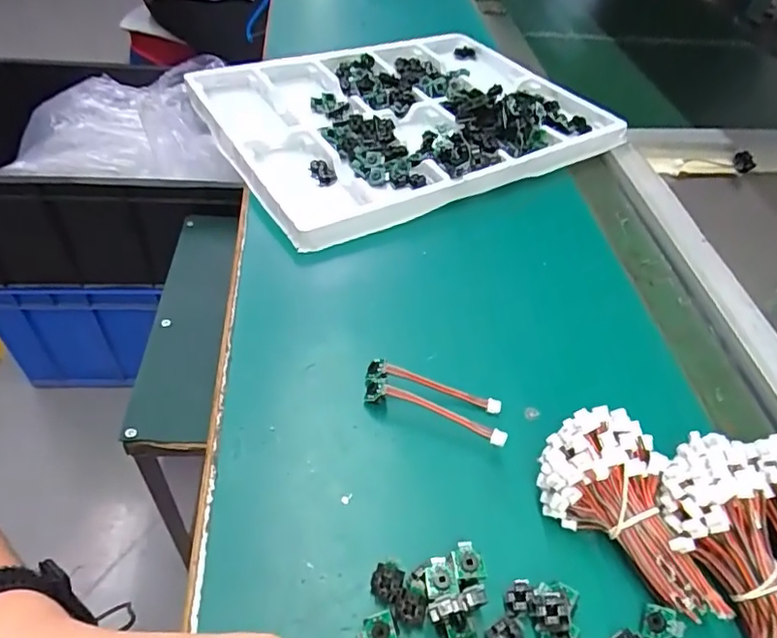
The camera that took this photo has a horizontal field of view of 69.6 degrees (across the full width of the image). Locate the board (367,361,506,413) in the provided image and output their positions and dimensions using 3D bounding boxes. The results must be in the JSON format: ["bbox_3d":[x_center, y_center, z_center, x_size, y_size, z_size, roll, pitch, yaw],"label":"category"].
[{"bbox_3d":[0.028,0.042,0.345,0.084,0.017,0.011,12,47,5],"label":"board"}]

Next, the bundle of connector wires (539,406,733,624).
[{"bbox_3d":[0.118,0.099,0.279,0.057,0.043,0.100,-10,49,-15],"label":"bundle of connector wires"}]

